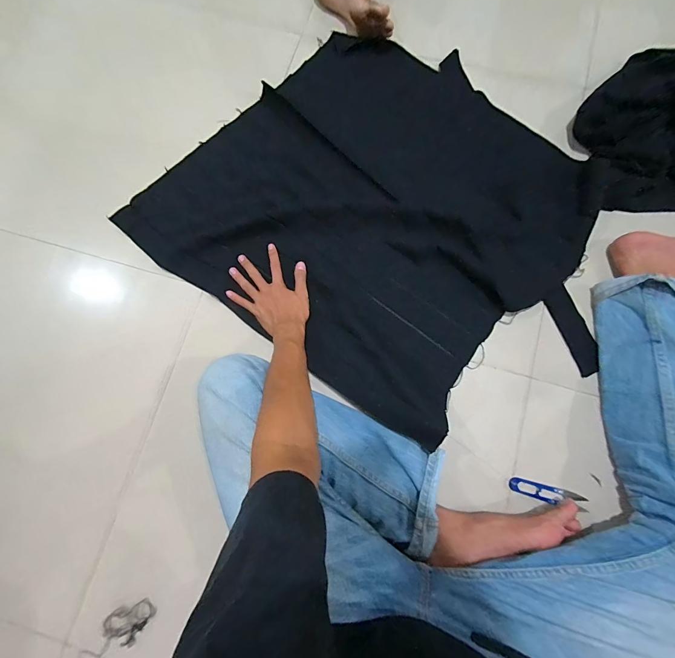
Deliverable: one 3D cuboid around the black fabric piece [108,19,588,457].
[{"bbox_3d":[0.082,-0.209,0.627,0.738,0.026,0.647,42,84,10],"label":"black fabric piece"}]

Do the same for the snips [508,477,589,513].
[{"bbox_3d":[0.330,0.257,0.527,0.113,0.013,0.025,15,79,4],"label":"snips"}]

